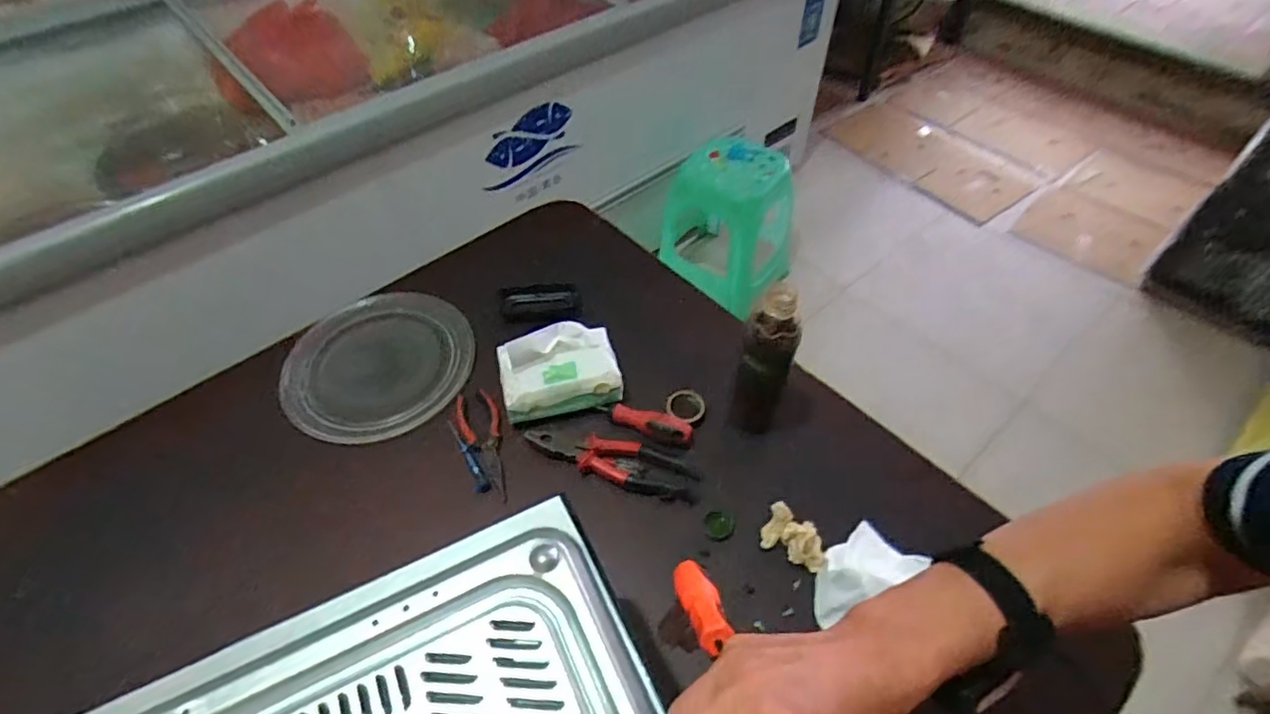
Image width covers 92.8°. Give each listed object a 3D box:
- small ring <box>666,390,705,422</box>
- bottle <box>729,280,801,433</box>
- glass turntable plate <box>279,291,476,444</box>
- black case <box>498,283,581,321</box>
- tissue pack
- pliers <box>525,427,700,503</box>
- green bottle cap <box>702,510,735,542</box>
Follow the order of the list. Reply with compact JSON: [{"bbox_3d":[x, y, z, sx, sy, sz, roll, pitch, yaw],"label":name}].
[{"bbox_3d":[0.064,0.062,0.740,0.045,0.015,0.044,0,51,1],"label":"small ring"},{"bbox_3d":[0.146,0.005,0.673,0.059,0.212,0.065,15,53,12],"label":"bottle"},{"bbox_3d":[-0.335,0.001,0.800,0.229,0.019,0.221,-10,52,-7],"label":"glass turntable plate"},{"bbox_3d":[-0.134,-0.076,0.851,0.110,0.024,0.055,-1,51,0],"label":"black case"},{"bbox_3d":[-0.093,0.016,0.734,0.142,0.078,0.090,-12,52,-9],"label":"tissue pack"},{"bbox_3d":[-0.028,0.116,0.692,0.194,0.015,0.052,12,52,10],"label":"pliers"},{"bbox_3d":[0.091,0.183,0.657,0.033,0.012,0.035,0,51,1],"label":"green bottle cap"}]

